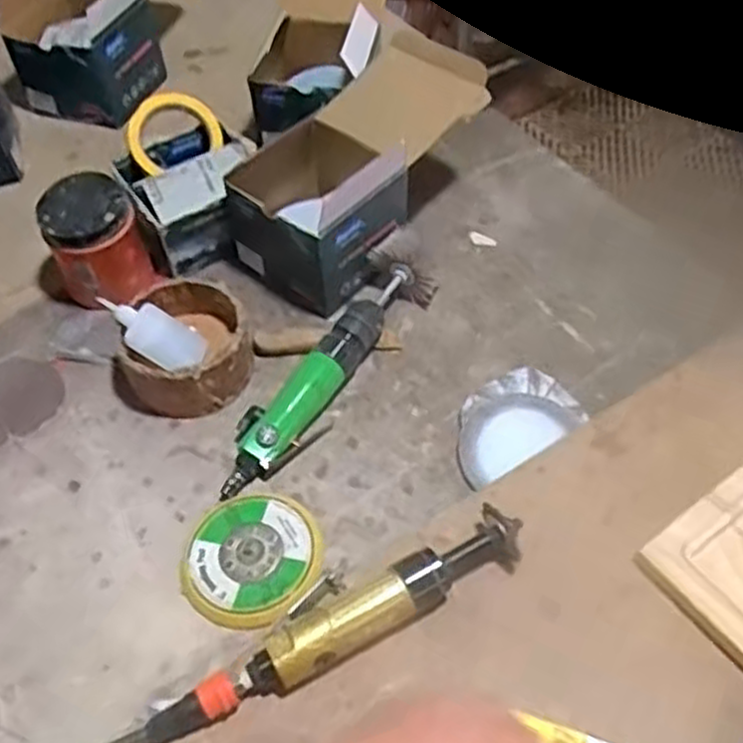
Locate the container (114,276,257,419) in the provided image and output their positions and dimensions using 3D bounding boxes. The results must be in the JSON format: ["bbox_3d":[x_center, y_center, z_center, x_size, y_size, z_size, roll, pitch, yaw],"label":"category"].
[{"bbox_3d":[-0.175,-0.019,0.740,0.115,0.067,0.125,31,57,24],"label":"container"}]

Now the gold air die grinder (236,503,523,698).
[{"bbox_3d":[0.006,0.165,0.590,0.228,0.039,0.059,-23,53,-18],"label":"gold air die grinder"}]

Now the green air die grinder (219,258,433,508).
[{"bbox_3d":[-0.040,-0.005,0.728,0.060,0.051,0.287,26,55,21],"label":"green air die grinder"}]

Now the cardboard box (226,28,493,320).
[{"bbox_3d":[-0.012,-0.207,0.829,0.148,0.158,0.266,34,58,26],"label":"cardboard box"}]

